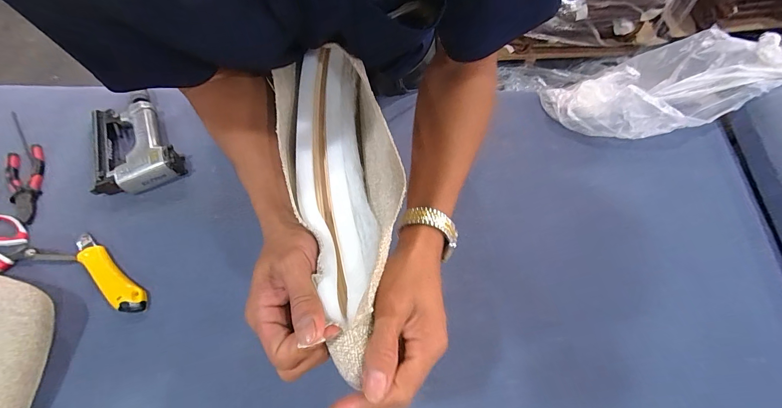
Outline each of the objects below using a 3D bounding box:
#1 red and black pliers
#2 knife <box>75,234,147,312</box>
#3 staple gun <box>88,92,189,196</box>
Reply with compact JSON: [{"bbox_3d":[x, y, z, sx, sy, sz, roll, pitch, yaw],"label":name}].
[{"bbox_3d":[-0.601,-0.032,0.549,0.051,0.013,0.156,-24,65,-9],"label":"red and black pliers"},{"bbox_3d":[-0.410,0.099,0.482,0.163,0.017,0.036,35,70,17],"label":"knife"},{"bbox_3d":[-0.445,-0.107,0.571,0.129,0.043,0.207,-28,66,-11],"label":"staple gun"}]

